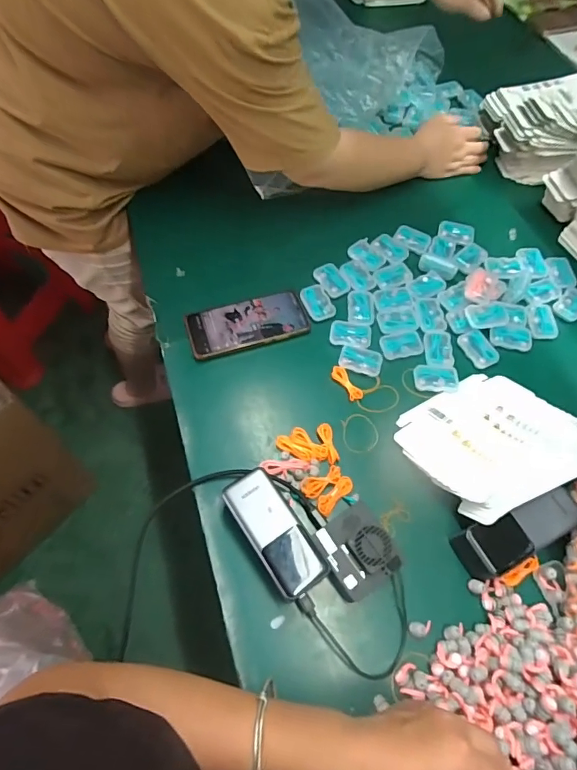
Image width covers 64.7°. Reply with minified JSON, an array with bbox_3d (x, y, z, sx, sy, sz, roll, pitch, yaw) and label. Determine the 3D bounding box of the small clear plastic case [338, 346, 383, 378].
[{"bbox_3d":[0.097,-0.033,0.613,0.056,0.014,0.036,15,62,5],"label":"small clear plastic case"}]

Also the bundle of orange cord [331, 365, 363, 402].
[{"bbox_3d":[0.077,-0.002,0.602,0.019,0.012,0.054,-30,67,-18],"label":"bundle of orange cord"}]

